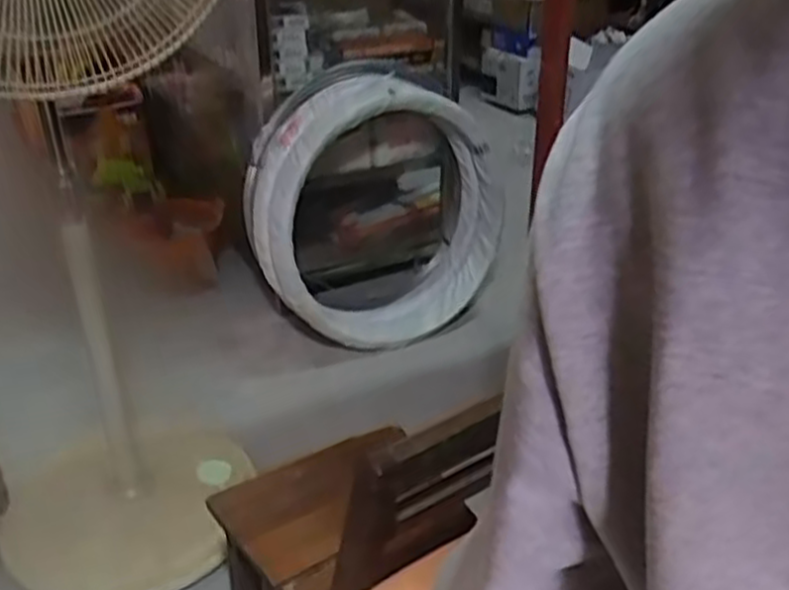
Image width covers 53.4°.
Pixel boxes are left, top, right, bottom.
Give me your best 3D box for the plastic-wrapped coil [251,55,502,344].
[{"bbox_3d":[-0.038,-0.204,1.811,0.562,0.626,0.255,-11,30,-17],"label":"plastic-wrapped coil"}]

